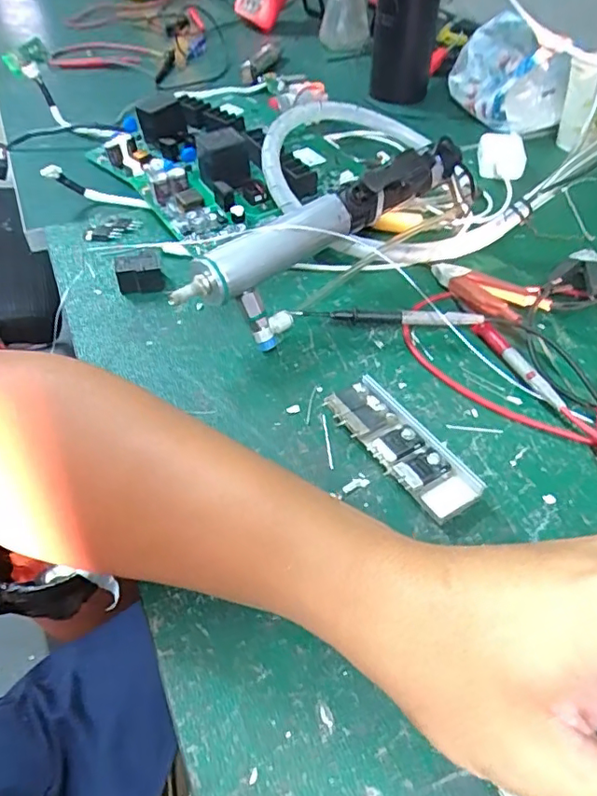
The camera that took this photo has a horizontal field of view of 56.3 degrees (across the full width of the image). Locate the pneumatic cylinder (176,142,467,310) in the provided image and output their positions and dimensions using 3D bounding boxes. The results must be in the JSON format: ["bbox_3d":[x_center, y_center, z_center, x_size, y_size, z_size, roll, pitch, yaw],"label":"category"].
[{"bbox_3d":[0.030,-0.126,0.380,0.260,0.041,0.028,-30,52,-25],"label":"pneumatic cylinder"}]

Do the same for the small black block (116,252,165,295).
[{"bbox_3d":[-0.118,-0.092,0.415,0.033,0.022,0.024,-14,47,-12],"label":"small black block"}]

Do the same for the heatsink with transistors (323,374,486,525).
[{"bbox_3d":[0.056,0.026,0.307,0.036,0.016,0.095,-30,52,-24],"label":"heatsink with transistors"}]

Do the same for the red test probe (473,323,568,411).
[{"bbox_3d":[0.140,-0.021,0.356,0.011,0.014,0.084,-16,48,-14],"label":"red test probe"}]

